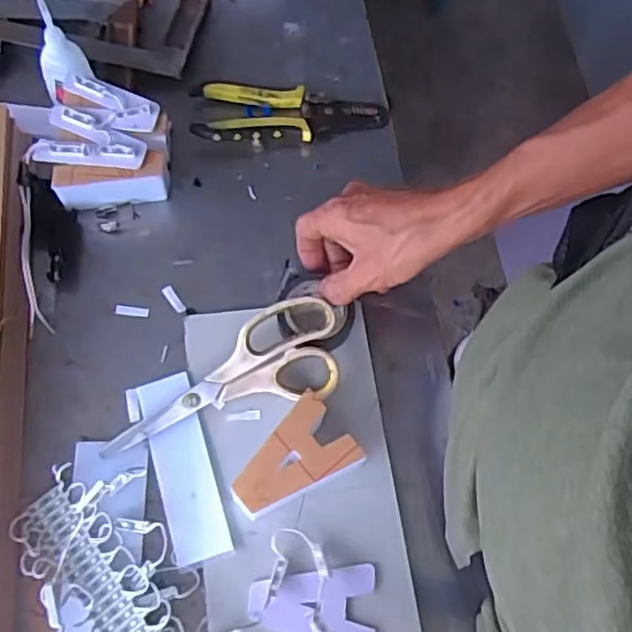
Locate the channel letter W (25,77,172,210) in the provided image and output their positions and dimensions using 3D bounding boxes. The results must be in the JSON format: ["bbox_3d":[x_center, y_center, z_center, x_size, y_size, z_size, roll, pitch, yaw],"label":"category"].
[{"bbox_3d":[-0.170,-0.139,0.542,0.104,0.055,0.090,-4,68,-4],"label":"channel letter W"}]

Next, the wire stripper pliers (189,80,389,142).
[{"bbox_3d":[-0.023,-0.185,0.588,0.171,0.020,0.062,-6,68,-5],"label":"wire stripper pliers"}]

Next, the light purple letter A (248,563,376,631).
[{"bbox_3d":[-0.002,0.192,0.439,0.082,0.006,0.052,5,66,-5],"label":"light purple letter A"}]

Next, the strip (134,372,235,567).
[{"bbox_3d":[-0.095,0.106,0.473,0.038,0.010,0.132,-17,69,-9],"label":"strip"}]

